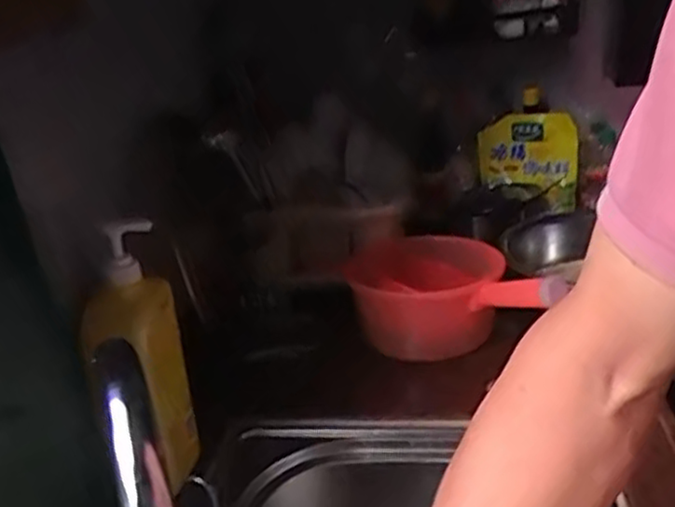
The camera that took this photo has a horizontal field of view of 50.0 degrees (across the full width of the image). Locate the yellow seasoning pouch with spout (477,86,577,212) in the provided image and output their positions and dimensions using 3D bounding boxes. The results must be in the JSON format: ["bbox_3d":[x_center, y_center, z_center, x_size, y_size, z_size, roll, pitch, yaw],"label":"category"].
[{"bbox_3d":[0.341,-0.187,1.298,0.168,0.211,0.059,3,3,27],"label":"yellow seasoning pouch with spout"}]

